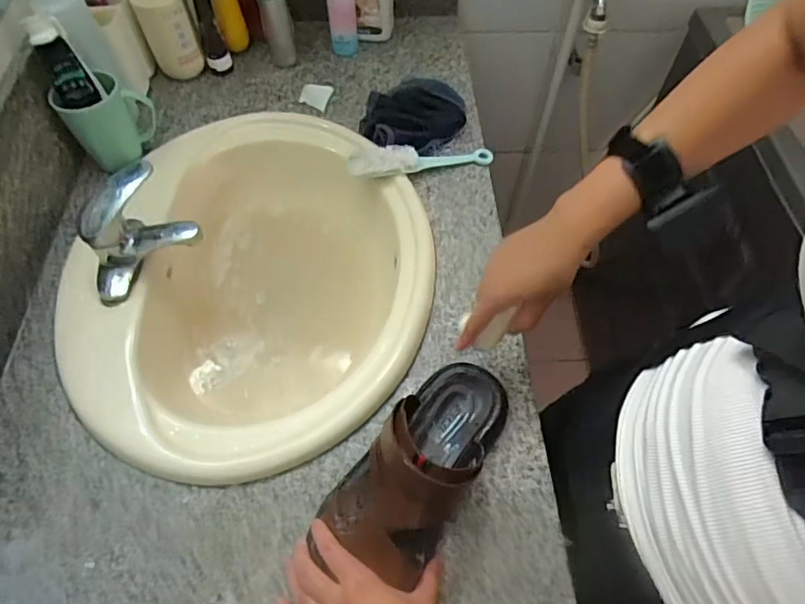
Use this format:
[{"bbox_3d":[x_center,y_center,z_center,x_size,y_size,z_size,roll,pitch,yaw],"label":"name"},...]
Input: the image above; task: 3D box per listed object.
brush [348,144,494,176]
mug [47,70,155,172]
[{"bbox_3d":[0.028,-0.201,0.744,0.207,0.040,0.045,-11,60,-7],"label":"brush"},{"bbox_3d":[-0.401,-0.246,0.742,0.111,0.113,0.077,-28,63,-16],"label":"mug"}]

